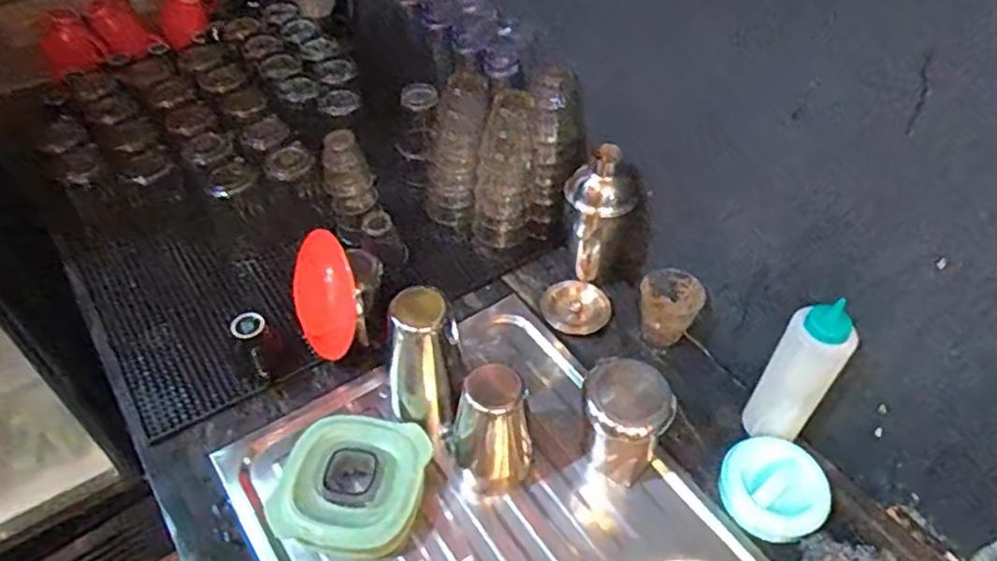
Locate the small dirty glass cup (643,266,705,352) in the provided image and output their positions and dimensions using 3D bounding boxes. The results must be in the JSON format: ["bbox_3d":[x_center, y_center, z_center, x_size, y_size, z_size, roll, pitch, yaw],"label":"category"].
[{"bbox_3d":[0.207,0.033,0.834,0.072,0.073,0.061,11,48,10],"label":"small dirty glass cup"}]

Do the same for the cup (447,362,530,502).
[{"bbox_3d":[-0.009,0.153,0.683,0.077,0.161,0.070,0,48,0],"label":"cup"}]

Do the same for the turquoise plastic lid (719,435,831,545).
[{"bbox_3d":[0.278,0.209,0.695,0.100,0.028,0.101,0,48,0],"label":"turquoise plastic lid"}]

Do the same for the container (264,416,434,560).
[{"bbox_3d":[-0.144,0.203,0.686,0.137,0.046,0.139,11,48,9],"label":"container"}]

